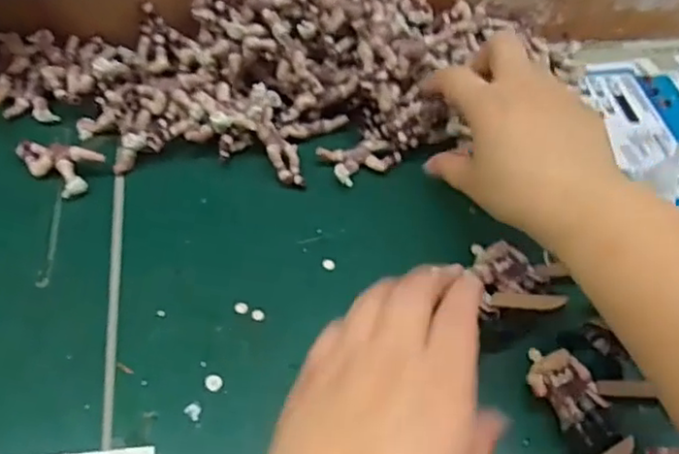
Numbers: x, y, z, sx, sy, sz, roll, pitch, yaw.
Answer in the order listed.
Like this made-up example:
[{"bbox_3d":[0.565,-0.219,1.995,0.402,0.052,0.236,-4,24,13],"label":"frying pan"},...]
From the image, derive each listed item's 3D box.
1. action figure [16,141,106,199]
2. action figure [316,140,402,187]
[{"bbox_3d":[-0.183,-0.044,0.426,0.054,0.020,0.032,30,55,17],"label":"action figure"},{"bbox_3d":[0.015,-0.049,0.452,0.050,0.012,0.035,-24,58,-22],"label":"action figure"}]

